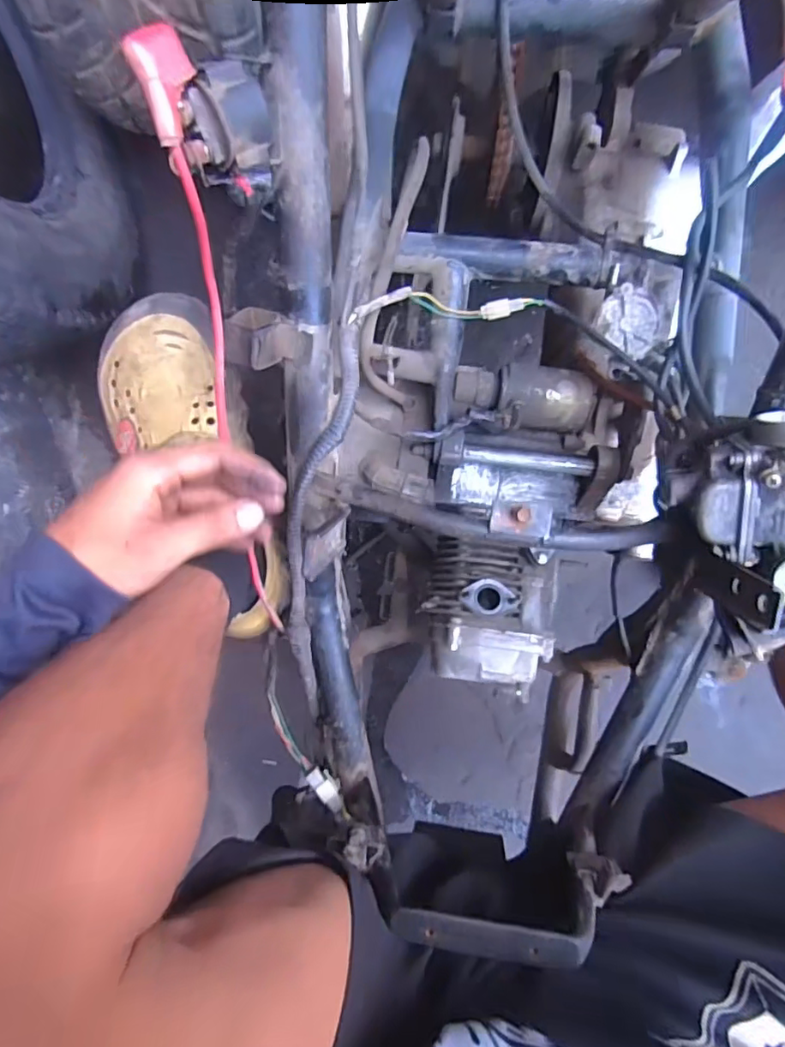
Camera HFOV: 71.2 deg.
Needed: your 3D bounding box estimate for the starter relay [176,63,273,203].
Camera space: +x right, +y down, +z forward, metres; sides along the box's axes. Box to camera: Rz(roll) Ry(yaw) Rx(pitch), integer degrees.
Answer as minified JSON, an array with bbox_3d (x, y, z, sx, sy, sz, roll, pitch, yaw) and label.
[{"bbox_3d":[-0.084,-0.207,0.291,0.035,0.047,0.047,15,98,1],"label":"starter relay"}]

